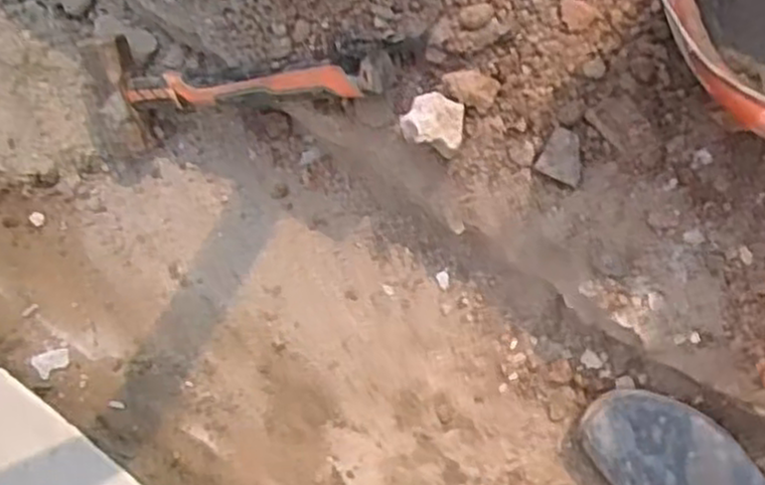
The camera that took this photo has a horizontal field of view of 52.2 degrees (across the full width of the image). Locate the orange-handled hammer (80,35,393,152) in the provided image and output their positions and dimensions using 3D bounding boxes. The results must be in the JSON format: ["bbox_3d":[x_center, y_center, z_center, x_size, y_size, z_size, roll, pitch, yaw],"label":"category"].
[{"bbox_3d":[-0.129,-0.138,0.680,0.276,0.057,0.091,-1,89,20],"label":"orange-handled hammer"}]

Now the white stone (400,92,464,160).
[{"bbox_3d":[0.044,-0.099,0.647,0.049,0.038,0.043,26,92,7],"label":"white stone"}]

